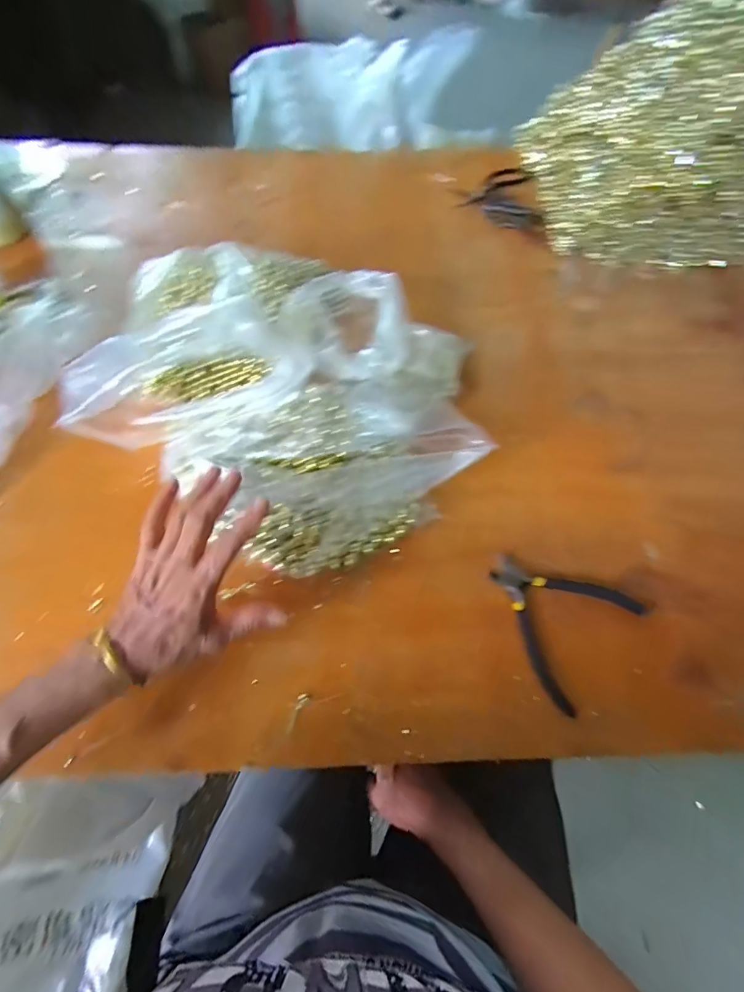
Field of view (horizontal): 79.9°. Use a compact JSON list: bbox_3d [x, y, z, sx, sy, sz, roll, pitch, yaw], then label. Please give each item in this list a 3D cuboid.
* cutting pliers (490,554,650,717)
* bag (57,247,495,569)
[{"bbox_3d":[0.175,0.110,0.432,0.127,0.007,0.133,-41,73,-17],"label":"cutting pliers"},{"bbox_3d":[-0.092,-0.136,0.476,0.411,0.110,0.338,29,69,11],"label":"bag"}]

